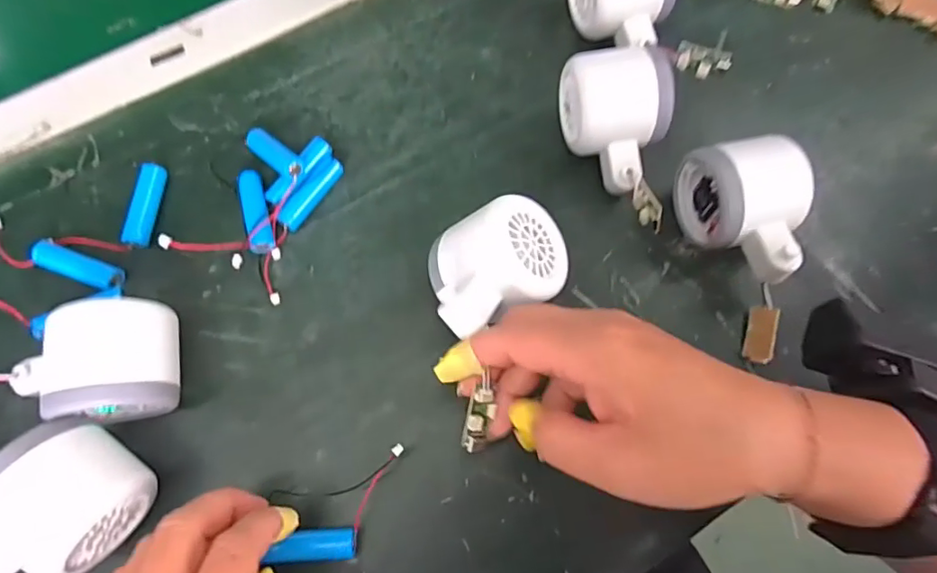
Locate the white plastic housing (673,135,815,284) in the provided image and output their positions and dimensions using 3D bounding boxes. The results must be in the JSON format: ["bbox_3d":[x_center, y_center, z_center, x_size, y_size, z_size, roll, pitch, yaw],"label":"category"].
[{"bbox_3d":[0.162,-0.043,0.310,0.059,0.059,0.084,-13,75,-4],"label":"white plastic housing"}]

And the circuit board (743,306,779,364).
[{"bbox_3d":[0.170,0.028,0.312,0.016,0.004,0.032,8,78,40],"label":"circuit board"}]

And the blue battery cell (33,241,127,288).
[{"bbox_3d":[-0.228,-0.012,0.314,0.051,0.012,0.015,21,75,5],"label":"blue battery cell"}]

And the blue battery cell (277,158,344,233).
[{"bbox_3d":[-0.098,-0.057,0.334,0.011,0.015,0.051,35,77,9],"label":"blue battery cell"}]

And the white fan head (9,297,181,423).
[{"bbox_3d":[-0.186,0.040,0.282,0.056,0.056,0.061,-9,74,-3],"label":"white fan head"}]

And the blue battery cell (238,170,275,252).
[{"bbox_3d":[-0.129,-0.045,0.328,0.015,0.014,0.052,-14,75,-5],"label":"blue battery cell"}]

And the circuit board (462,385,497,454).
[{"bbox_3d":[0.005,0.063,0.255,0.012,0.008,0.030,11,82,2],"label":"circuit board"}]

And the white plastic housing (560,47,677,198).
[{"bbox_3d":[0.092,-0.097,0.324,0.055,0.057,0.074,-12,75,-4],"label":"white plastic housing"}]

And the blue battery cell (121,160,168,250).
[{"bbox_3d":[-0.198,-0.050,0.327,0.012,0.015,0.052,6,74,1],"label":"blue battery cell"}]

